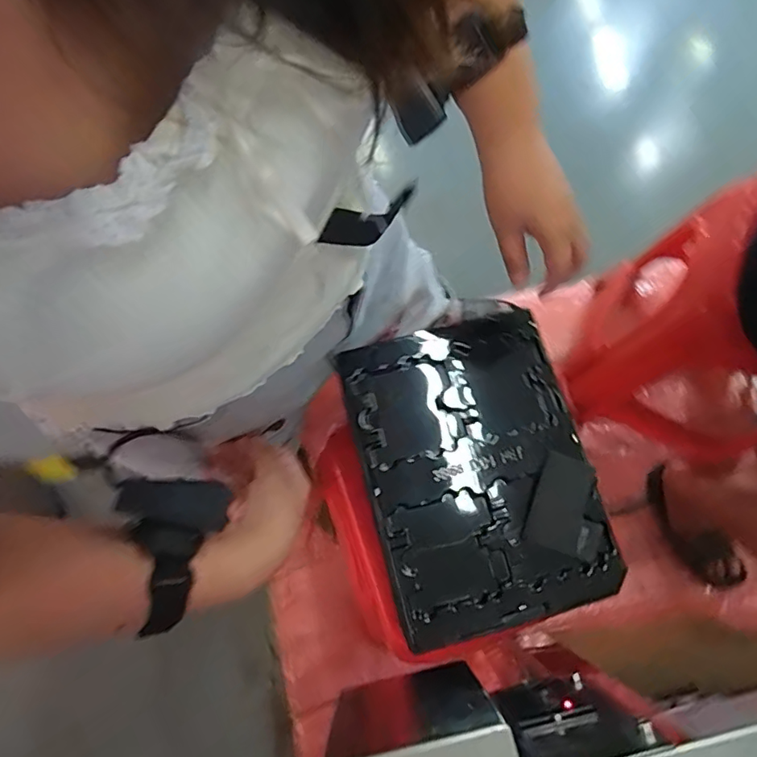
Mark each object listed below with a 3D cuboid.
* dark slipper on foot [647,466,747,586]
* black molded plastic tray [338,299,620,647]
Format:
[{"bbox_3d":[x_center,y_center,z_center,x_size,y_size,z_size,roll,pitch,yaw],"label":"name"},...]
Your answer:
[{"bbox_3d":[0.650,0.308,1.085,0.095,0.071,0.260,-26,62,-7],"label":"dark slipper on foot"},{"bbox_3d":[0.095,0.087,0.519,0.214,0.014,0.298,-15,74,-4],"label":"black molded plastic tray"}]

